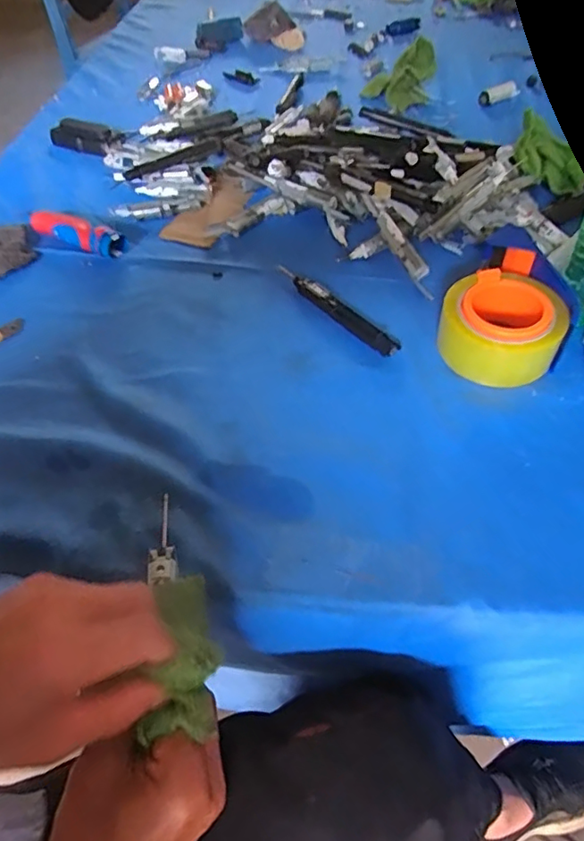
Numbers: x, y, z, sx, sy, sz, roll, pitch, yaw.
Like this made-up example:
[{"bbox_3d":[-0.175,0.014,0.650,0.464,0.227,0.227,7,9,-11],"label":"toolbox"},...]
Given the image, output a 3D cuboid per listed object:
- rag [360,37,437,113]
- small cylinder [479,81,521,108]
[{"bbox_3d":[0.182,-0.548,0.866,0.098,0.051,0.132,30,57,23],"label":"rag"},{"bbox_3d":[0.322,-0.508,0.847,0.075,0.020,0.023,-24,55,-15],"label":"small cylinder"}]

